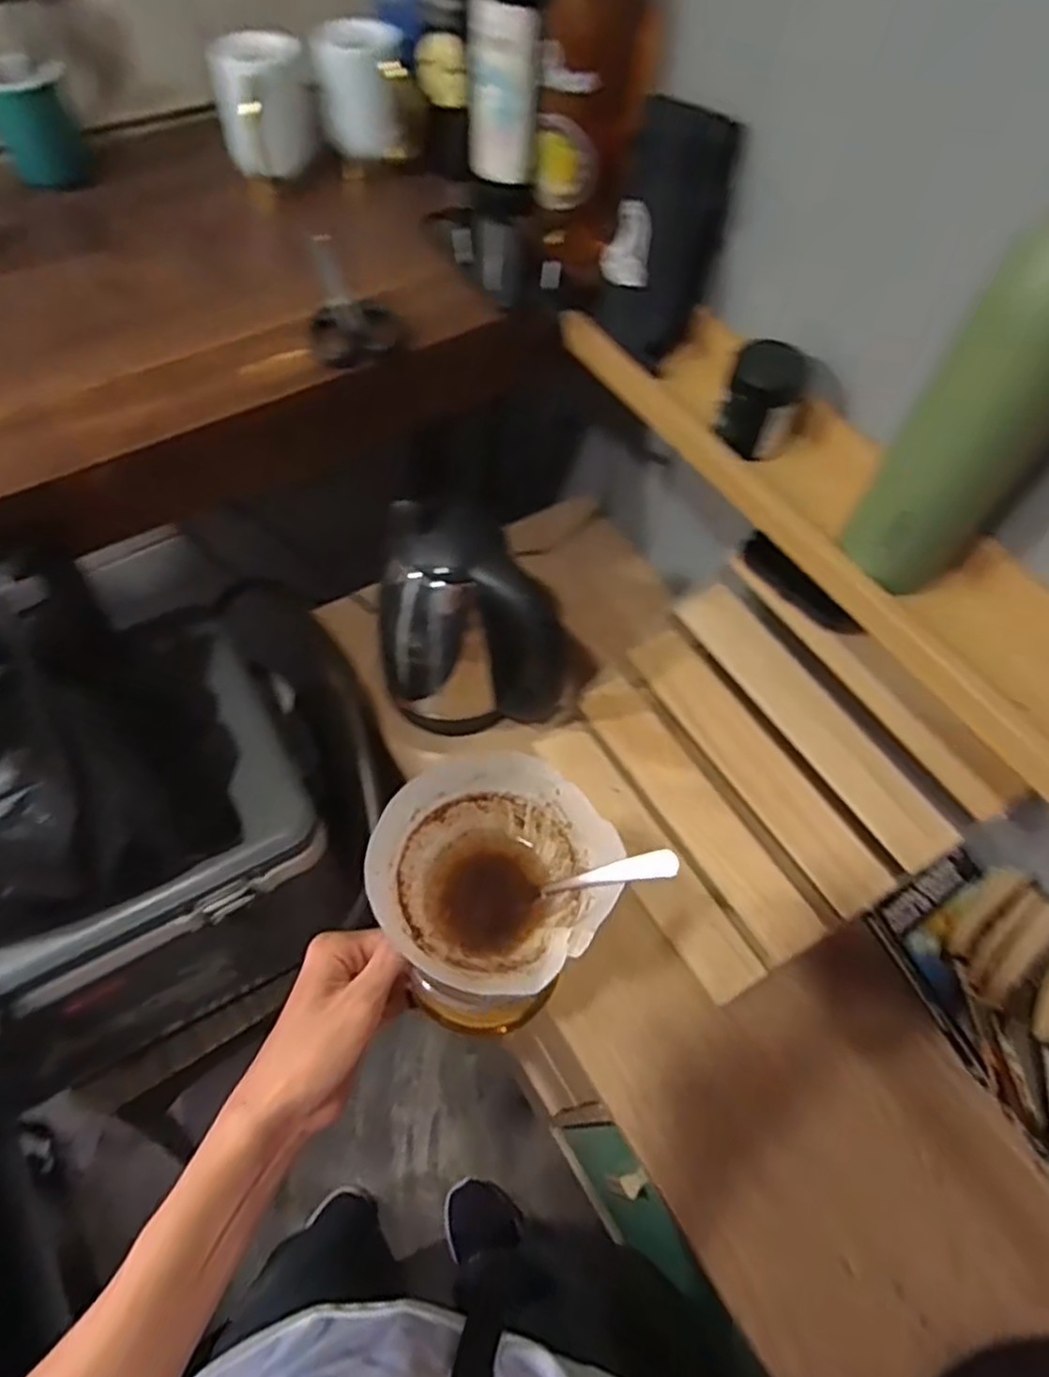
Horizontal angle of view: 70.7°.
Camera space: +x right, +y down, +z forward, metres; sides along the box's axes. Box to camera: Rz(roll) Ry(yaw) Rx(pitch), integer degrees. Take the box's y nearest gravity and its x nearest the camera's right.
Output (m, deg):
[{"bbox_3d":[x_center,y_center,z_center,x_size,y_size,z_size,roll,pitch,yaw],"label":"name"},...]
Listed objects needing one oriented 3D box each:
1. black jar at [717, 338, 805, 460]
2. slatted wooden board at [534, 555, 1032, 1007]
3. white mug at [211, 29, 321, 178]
[{"bbox_3d":[0.183,-0.222,0.572,0.061,0.068,0.049,19,60,7],"label":"black jar"},{"bbox_3d":[0.204,0.069,0.681,0.301,0.033,0.303,-44,63,18],"label":"slatted wooden board"},{"bbox_3d":[-0.229,-0.512,0.662,0.078,0.089,0.082,-11,61,-10],"label":"white mug"}]

